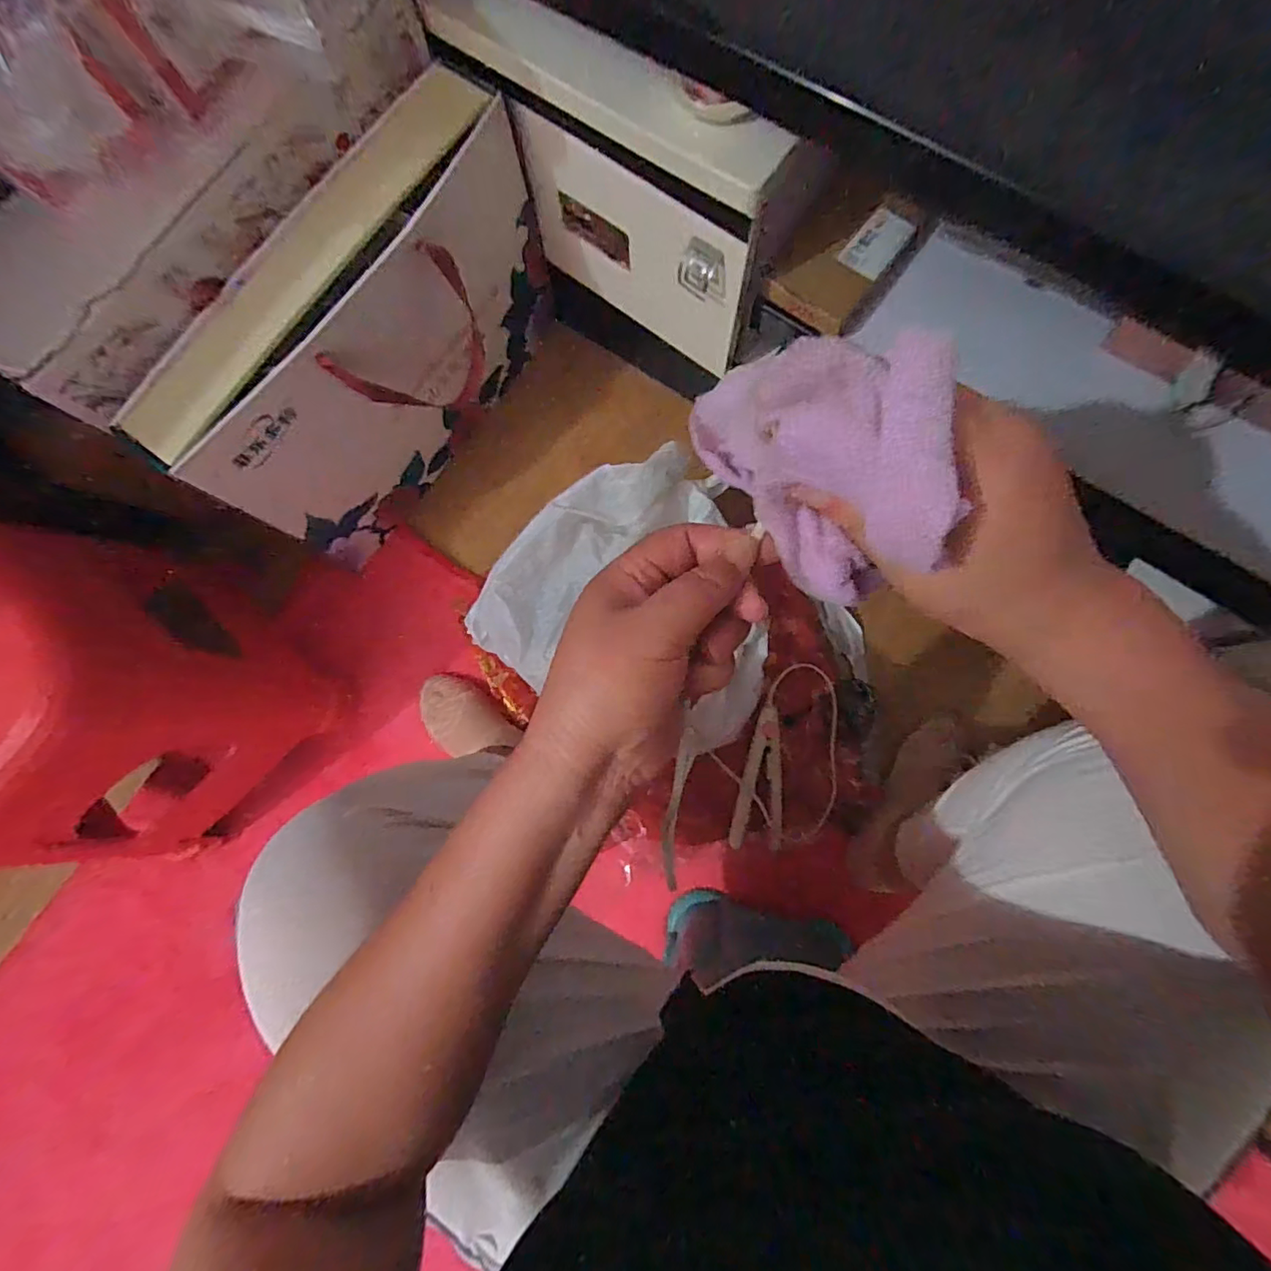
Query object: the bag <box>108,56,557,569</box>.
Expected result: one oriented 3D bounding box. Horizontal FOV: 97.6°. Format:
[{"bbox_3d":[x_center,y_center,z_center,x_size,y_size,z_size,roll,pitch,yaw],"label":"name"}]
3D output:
[{"bbox_3d":[-0.275,-0.320,0.646,0.105,0.293,0.469,35,86,9],"label":"bag"}]

